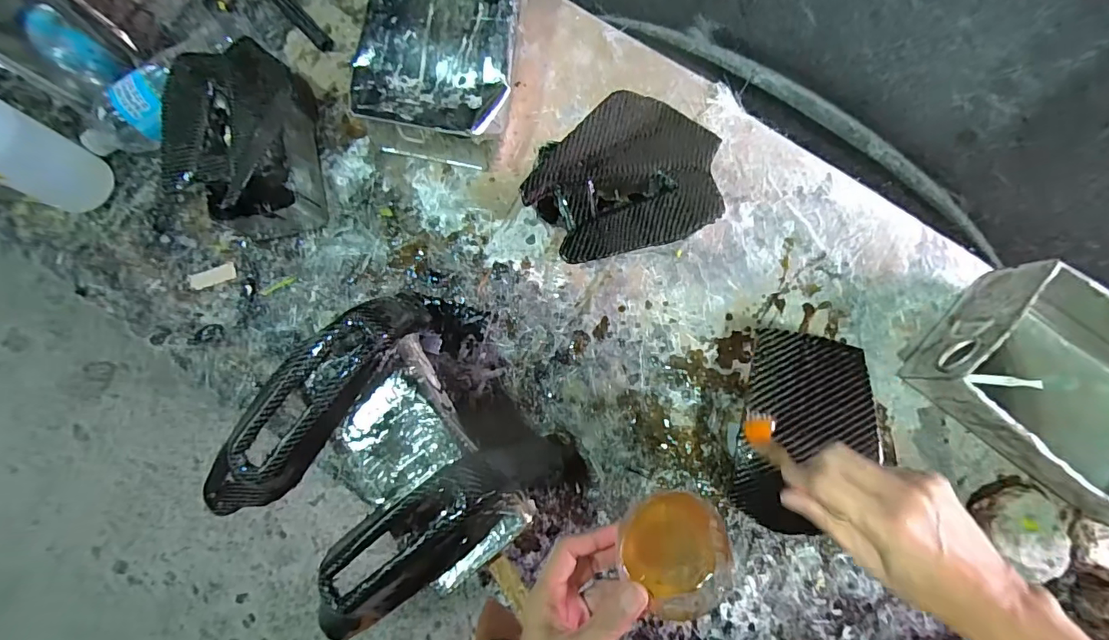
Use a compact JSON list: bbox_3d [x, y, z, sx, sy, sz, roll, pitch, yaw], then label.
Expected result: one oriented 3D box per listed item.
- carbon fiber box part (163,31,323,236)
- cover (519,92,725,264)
[{"bbox_3d":[-0.370,-0.215,0.599,0.142,0.106,0.206,-8,83,1],"label":"carbon fiber box part"},{"bbox_3d":[0.072,-0.136,0.476,0.183,0.032,0.148,-34,84,-3],"label":"cover"}]

